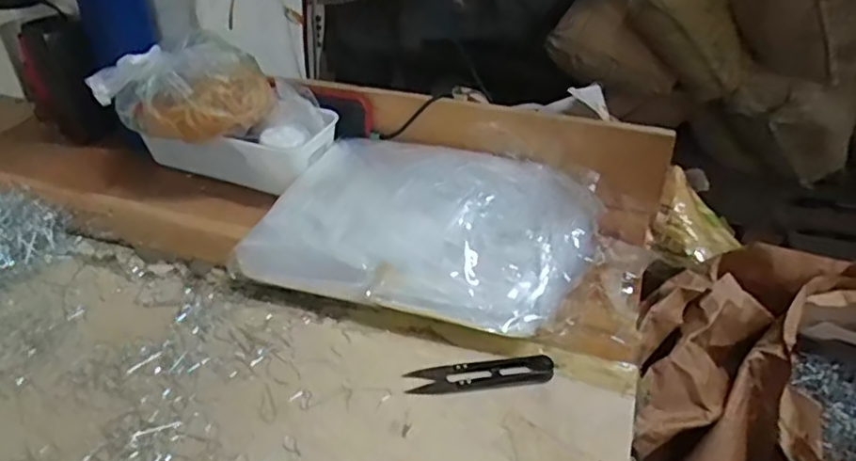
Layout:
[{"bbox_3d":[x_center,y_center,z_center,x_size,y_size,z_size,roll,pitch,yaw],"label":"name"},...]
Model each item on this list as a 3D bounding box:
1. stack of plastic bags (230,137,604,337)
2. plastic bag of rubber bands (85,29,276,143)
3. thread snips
[{"bbox_3d":[0.002,-0.006,0.542,0.269,0.068,0.184,12,39,14],"label":"stack of plastic bags"},{"bbox_3d":[-0.226,-0.136,0.595,0.149,0.075,0.074,3,37,4],"label":"plastic bag of rubber bands"},{"bbox_3d":[0.037,0.099,0.441,0.100,0.009,0.024,-2,37,-3],"label":"thread snips"}]

